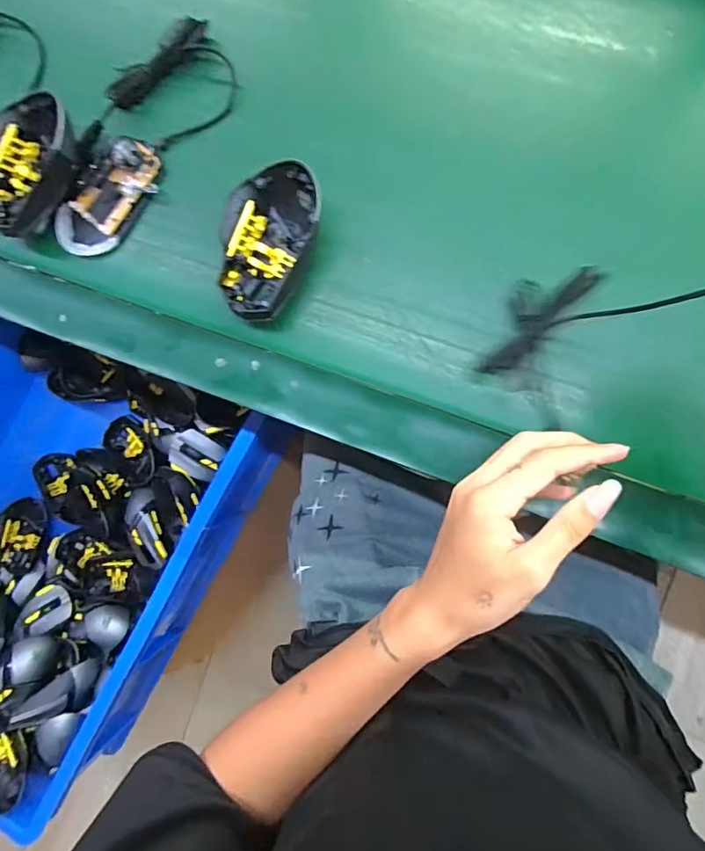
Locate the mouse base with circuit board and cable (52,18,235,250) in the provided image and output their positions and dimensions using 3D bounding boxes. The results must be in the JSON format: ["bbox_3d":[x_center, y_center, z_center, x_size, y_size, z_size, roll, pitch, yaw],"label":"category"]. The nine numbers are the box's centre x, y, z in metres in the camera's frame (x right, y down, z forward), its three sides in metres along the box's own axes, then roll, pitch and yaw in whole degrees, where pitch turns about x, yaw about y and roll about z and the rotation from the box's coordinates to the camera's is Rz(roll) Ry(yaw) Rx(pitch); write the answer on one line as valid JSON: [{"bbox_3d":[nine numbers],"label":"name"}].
[{"bbox_3d":[-0.189,-0.247,0.421,0.215,0.021,0.089,-45,81,4],"label":"mouse base with circuit board and cable"}]

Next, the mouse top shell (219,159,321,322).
[{"bbox_3d":[-0.068,-0.146,0.394,0.076,0.044,0.116,26,91,10],"label":"mouse top shell"}]

